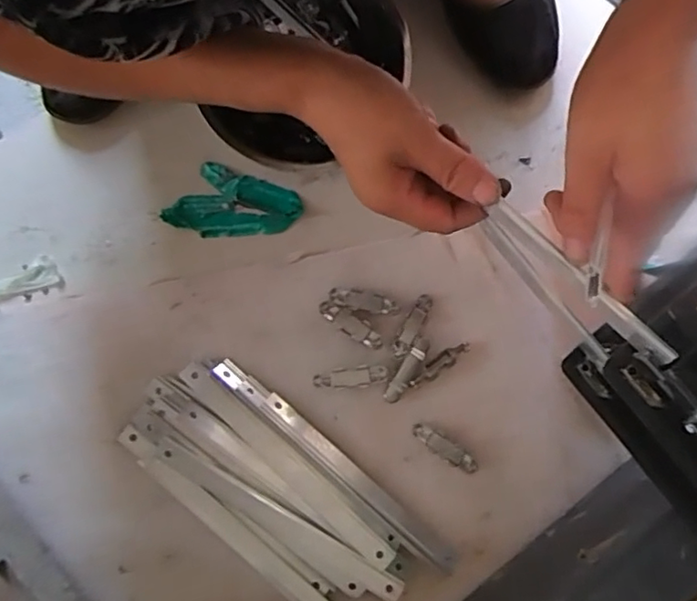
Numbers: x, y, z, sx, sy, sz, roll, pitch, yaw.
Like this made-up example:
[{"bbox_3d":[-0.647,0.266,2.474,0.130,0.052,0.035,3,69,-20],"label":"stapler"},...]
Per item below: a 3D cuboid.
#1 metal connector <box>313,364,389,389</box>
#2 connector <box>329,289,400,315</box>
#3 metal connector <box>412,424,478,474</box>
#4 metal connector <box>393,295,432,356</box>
[{"bbox_3d":[0.002,0.064,0.476,0.059,0.019,0.017,-9,82,-1],"label":"metal connector"},{"bbox_3d":[0.014,0.001,0.489,0.060,0.006,0.017,12,80,-11],"label":"connector"},{"bbox_3d":[0.079,0.121,0.475,0.058,0.011,0.017,35,83,5],"label":"metal connector"},{"bbox_3d":[0.055,0.021,0.490,0.016,0.007,0.056,27,82,4],"label":"metal connector"}]

